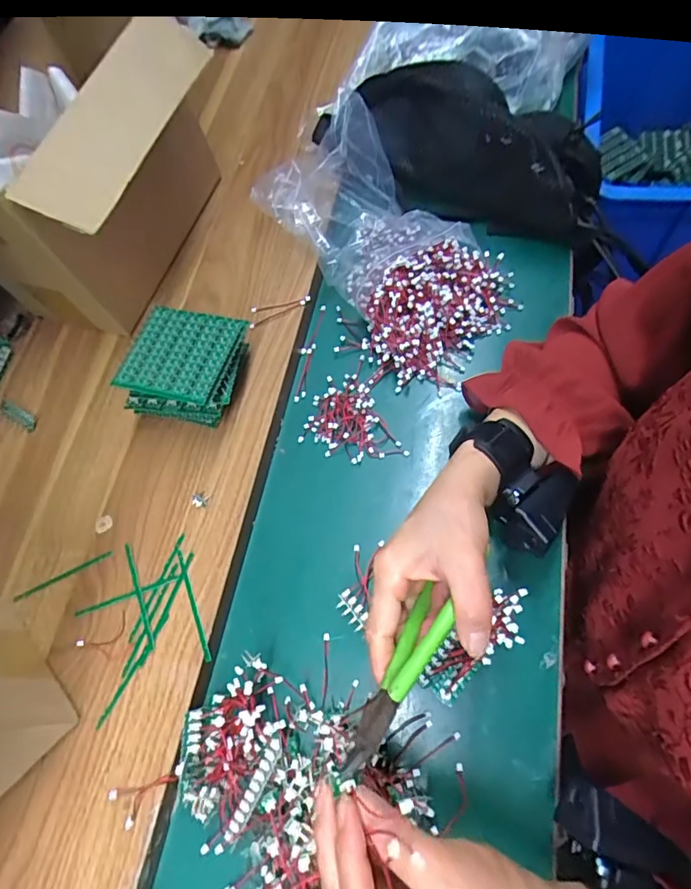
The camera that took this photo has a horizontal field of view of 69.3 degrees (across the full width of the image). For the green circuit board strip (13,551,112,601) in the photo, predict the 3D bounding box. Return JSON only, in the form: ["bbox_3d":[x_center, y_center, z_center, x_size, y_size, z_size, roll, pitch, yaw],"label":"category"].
[{"bbox_3d":[-0.236,0.110,0.418,0.087,0.006,0.004,-24,68,-7],"label":"green circuit board strip"}]

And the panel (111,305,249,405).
[{"bbox_3d":[-0.137,-0.076,0.416,0.090,0.012,0.083,12,68,15],"label":"panel"}]

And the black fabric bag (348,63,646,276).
[{"bbox_3d":[0.147,-0.301,0.509,0.280,0.073,0.166,21,70,12],"label":"black fabric bag"}]

